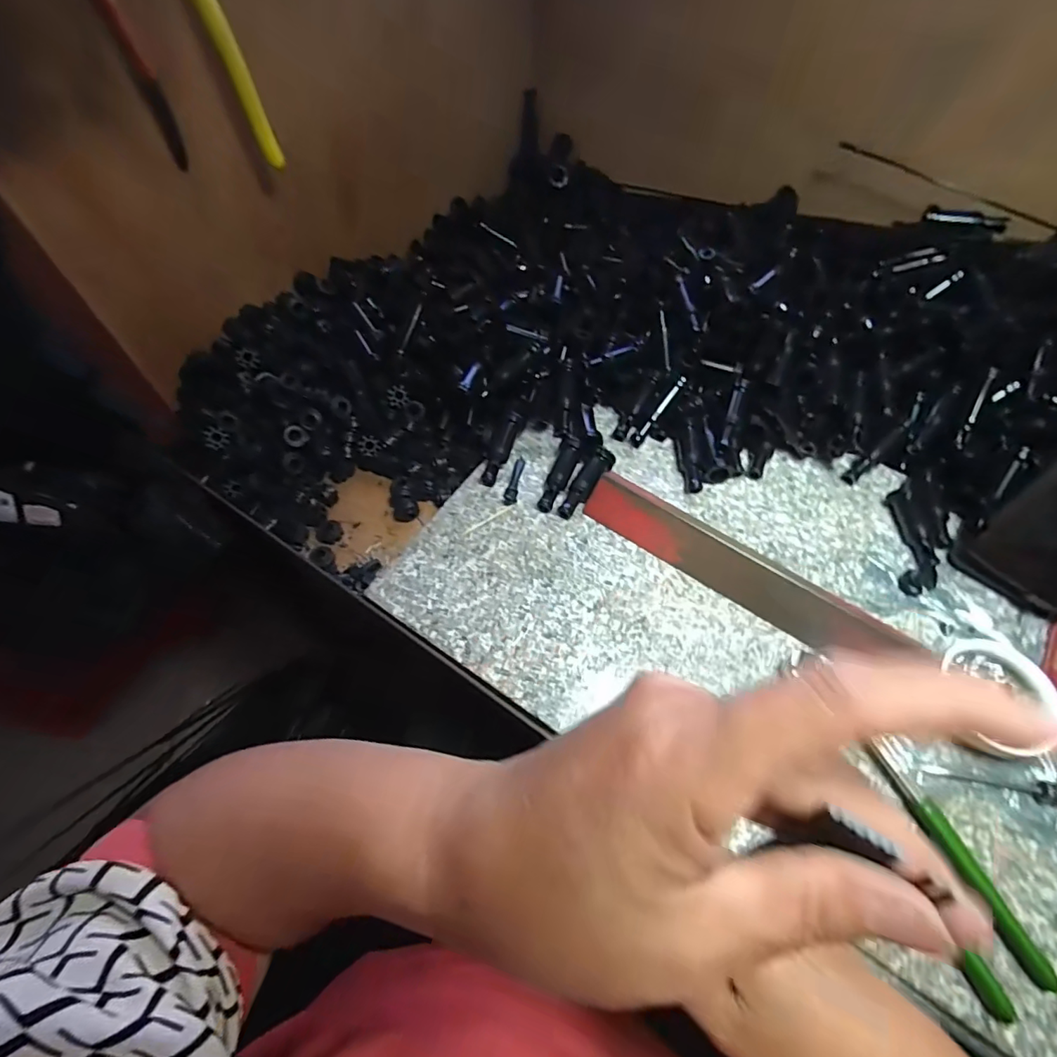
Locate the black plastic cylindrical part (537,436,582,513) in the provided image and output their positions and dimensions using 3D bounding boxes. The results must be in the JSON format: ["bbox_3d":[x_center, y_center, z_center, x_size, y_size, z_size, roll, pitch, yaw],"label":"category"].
[{"bbox_3d":[0.026,-0.045,0.430,0.017,0.018,0.068,18,61,8],"label":"black plastic cylindrical part"}]

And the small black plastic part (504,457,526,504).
[{"bbox_3d":[-0.011,-0.042,0.432,0.010,0.007,0.048,11,61,4],"label":"small black plastic part"}]

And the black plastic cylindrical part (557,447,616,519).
[{"bbox_3d":[0.047,-0.039,0.427,0.019,0.014,0.074,33,65,16],"label":"black plastic cylindrical part"}]

